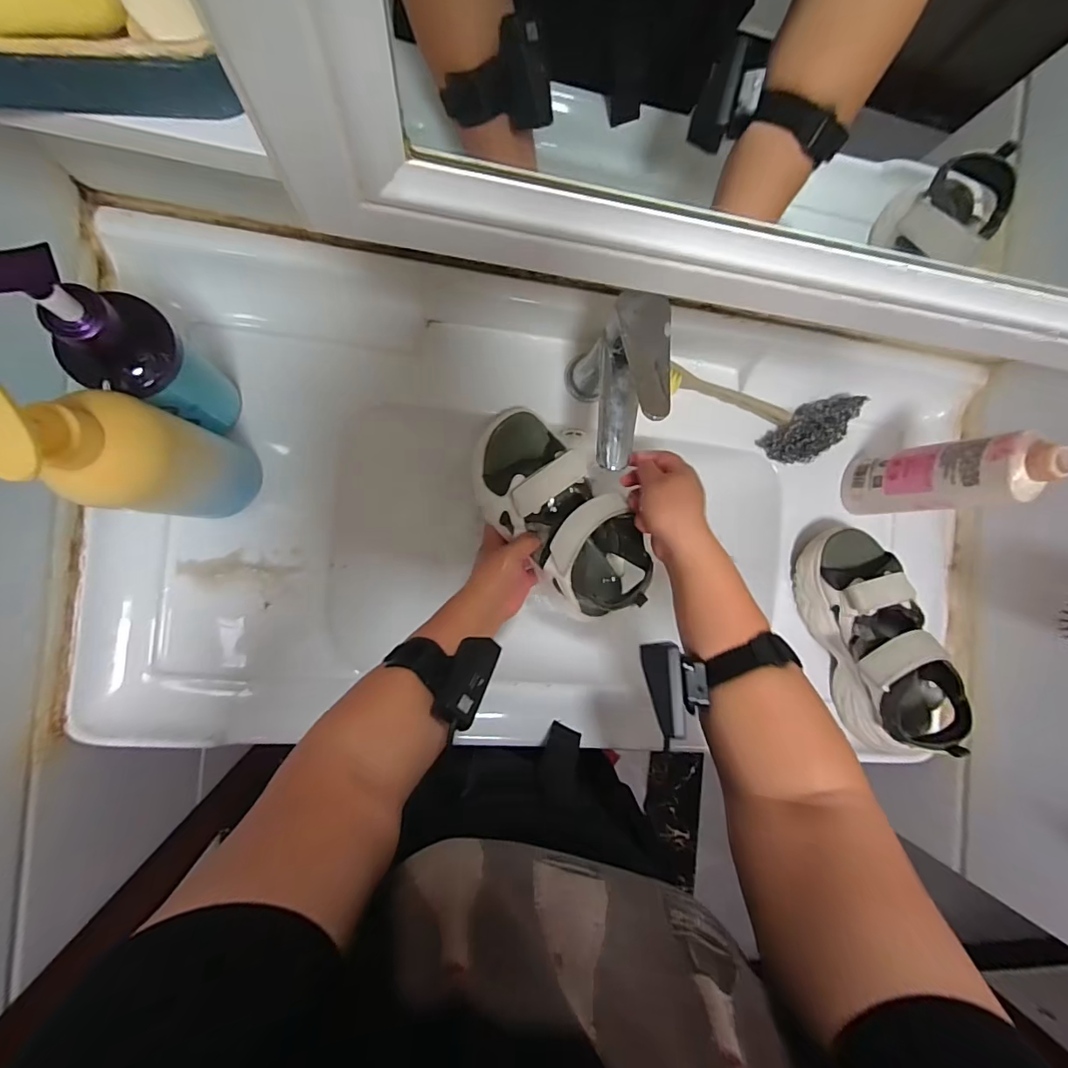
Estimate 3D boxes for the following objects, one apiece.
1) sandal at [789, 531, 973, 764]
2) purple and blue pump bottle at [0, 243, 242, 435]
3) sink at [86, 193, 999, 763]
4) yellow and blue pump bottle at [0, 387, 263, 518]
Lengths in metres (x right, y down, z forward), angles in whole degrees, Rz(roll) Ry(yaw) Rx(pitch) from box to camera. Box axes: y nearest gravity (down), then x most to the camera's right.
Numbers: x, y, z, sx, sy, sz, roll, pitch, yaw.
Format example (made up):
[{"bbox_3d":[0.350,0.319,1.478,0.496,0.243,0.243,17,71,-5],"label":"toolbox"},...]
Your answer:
[{"bbox_3d":[0.371,0.111,0.519,0.090,0.105,0.229,-14,92,-9],"label":"sandal"},{"bbox_3d":[-0.287,-0.128,0.353,0.056,0.223,0.062,16,87,-9],"label":"purple and blue pump bottle"},{"bbox_3d":[0.036,-0.016,0.547,0.866,0.130,0.449,4,90,-10],"label":"sink"},{"bbox_3d":[-0.269,-0.052,0.340,0.052,0.222,0.070,13,88,-10],"label":"yellow and blue pump bottle"}]

